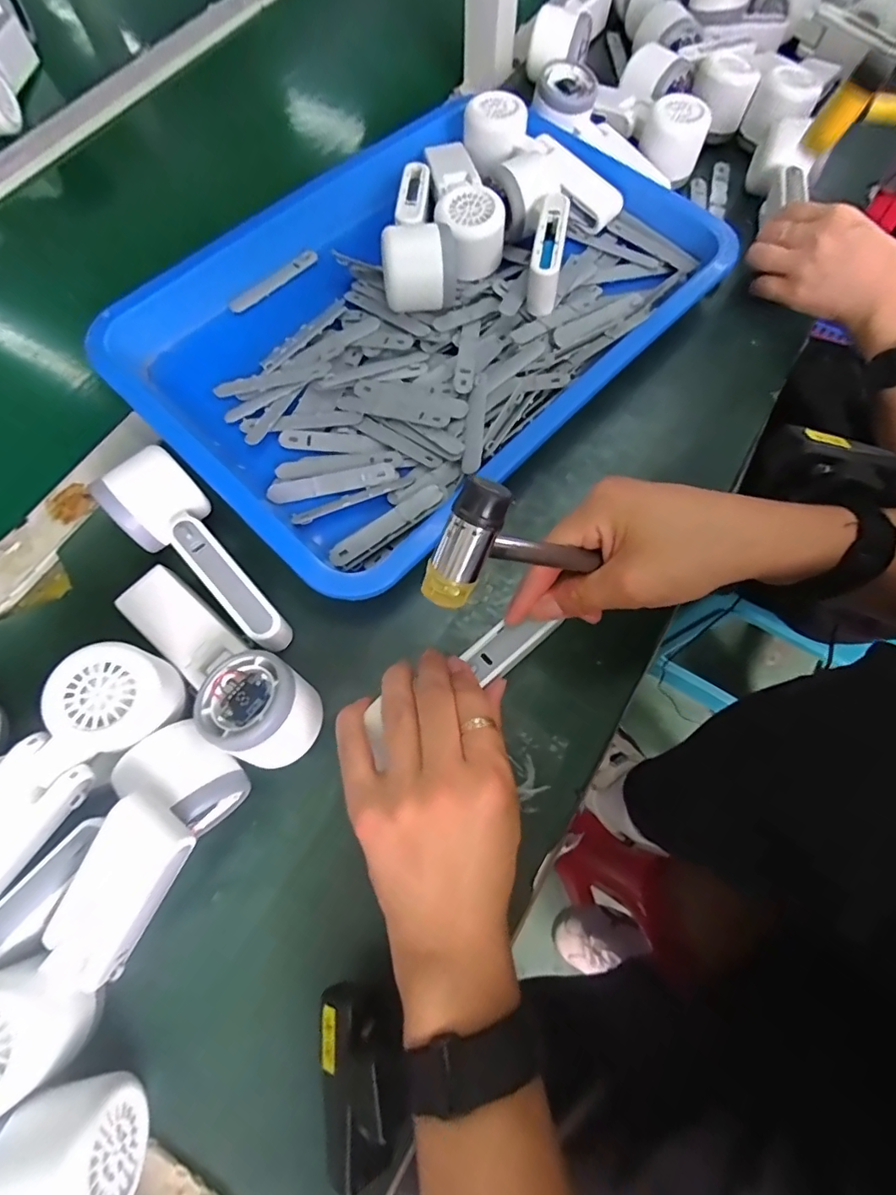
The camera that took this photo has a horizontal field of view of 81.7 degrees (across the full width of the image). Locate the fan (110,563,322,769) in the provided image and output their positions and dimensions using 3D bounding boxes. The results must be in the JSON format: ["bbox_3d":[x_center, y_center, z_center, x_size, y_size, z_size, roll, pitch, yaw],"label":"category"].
[{"bbox_3d":[-0.148,0.039,0.327,0.163,0.064,0.057,37,74,13],"label":"fan"}]

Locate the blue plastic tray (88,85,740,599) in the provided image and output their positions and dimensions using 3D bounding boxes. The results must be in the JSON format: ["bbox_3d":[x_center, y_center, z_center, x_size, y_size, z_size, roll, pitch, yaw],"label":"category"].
[{"bbox_3d":[-0.022,-0.248,0.424,0.454,0.062,0.309,-43,75,-14],"label":"blue plastic tray"}]

